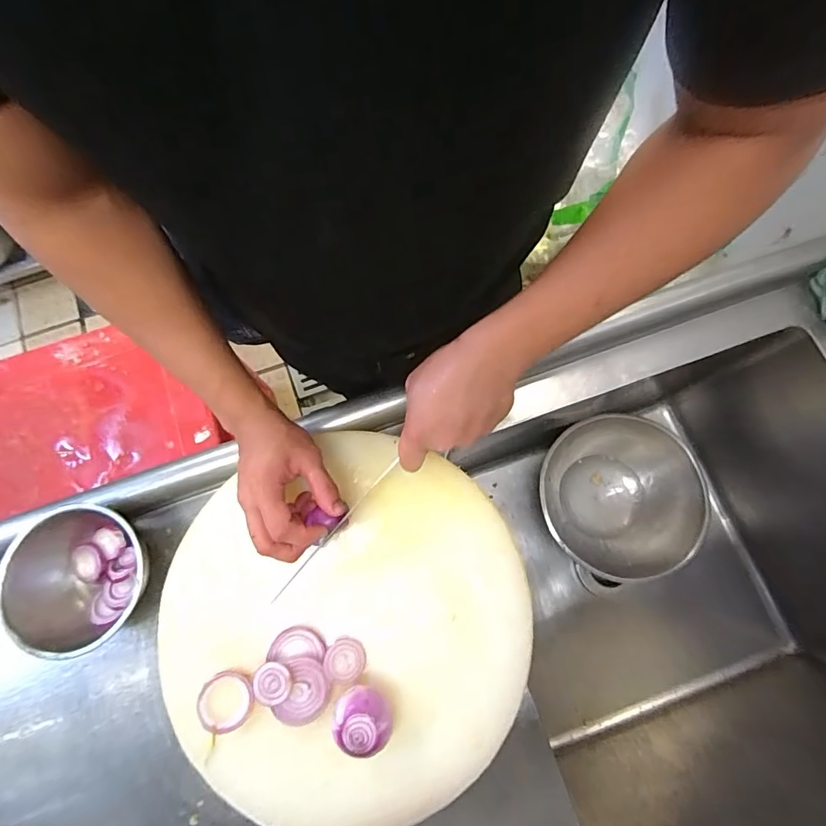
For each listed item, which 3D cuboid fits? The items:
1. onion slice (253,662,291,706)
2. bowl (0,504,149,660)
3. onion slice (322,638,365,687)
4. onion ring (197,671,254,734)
[{"bbox_3d":[-0.129,0.247,0.409,0.032,0.007,0.034,0,76,2],"label":"onion slice"},{"bbox_3d":[-0.359,0.180,0.498,0.145,0.072,0.143,3,76,3],"label":"bowl"},{"bbox_3d":[-0.065,0.240,0.431,0.040,0.008,0.040,6,61,-11],"label":"onion slice"},{"bbox_3d":[-0.174,0.270,0.416,0.050,0.011,0.050,0,76,2],"label":"onion ring"}]

